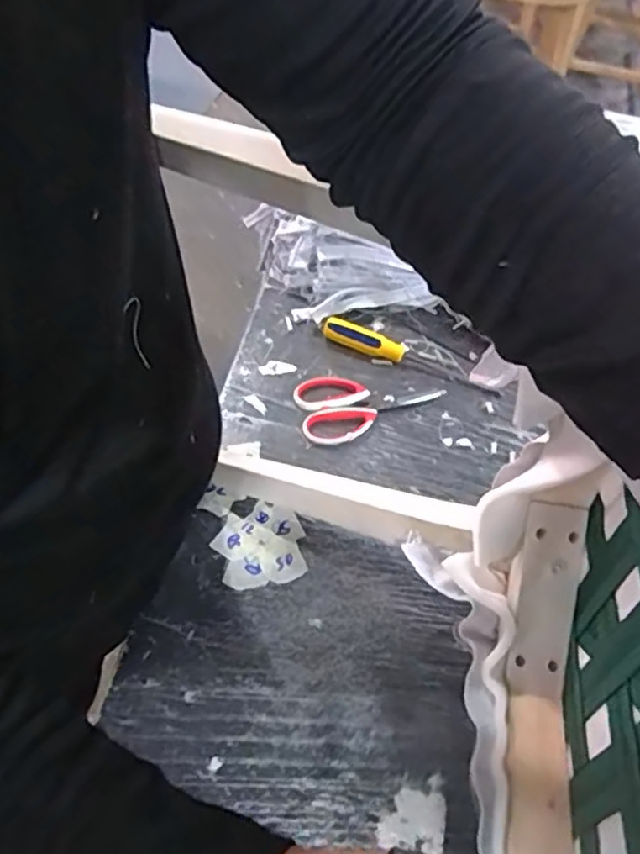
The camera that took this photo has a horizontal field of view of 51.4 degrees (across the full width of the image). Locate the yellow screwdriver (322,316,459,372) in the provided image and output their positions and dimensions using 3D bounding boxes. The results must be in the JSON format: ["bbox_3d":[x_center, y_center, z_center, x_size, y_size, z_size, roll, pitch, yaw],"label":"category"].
[{"bbox_3d":[0.089,-0.105,0.890,0.181,0.022,0.030,22,56,10],"label":"yellow screwdriver"}]

